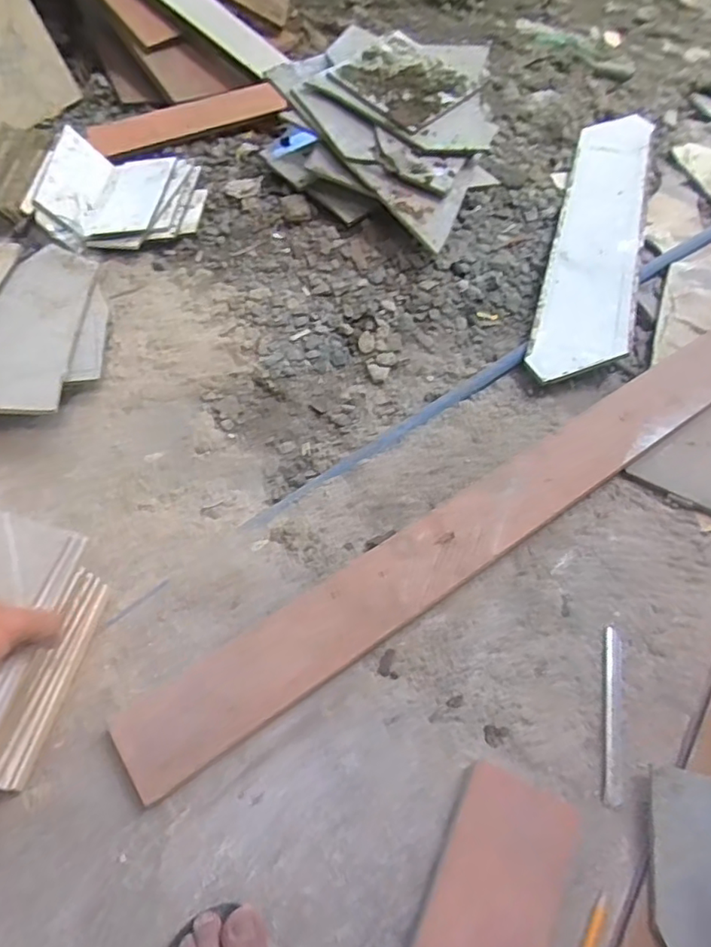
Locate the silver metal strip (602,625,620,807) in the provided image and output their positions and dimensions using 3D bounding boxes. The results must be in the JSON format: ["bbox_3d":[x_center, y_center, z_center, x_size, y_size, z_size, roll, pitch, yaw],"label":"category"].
[{"bbox_3d":[0.264,0.243,0.618,0.017,0.006,0.175,13,58,4],"label":"silver metal strip"}]

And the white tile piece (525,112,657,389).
[{"bbox_3d":[0.417,-0.416,1.024,0.136,0.017,0.743,12,57,17],"label":"white tile piece"}]

